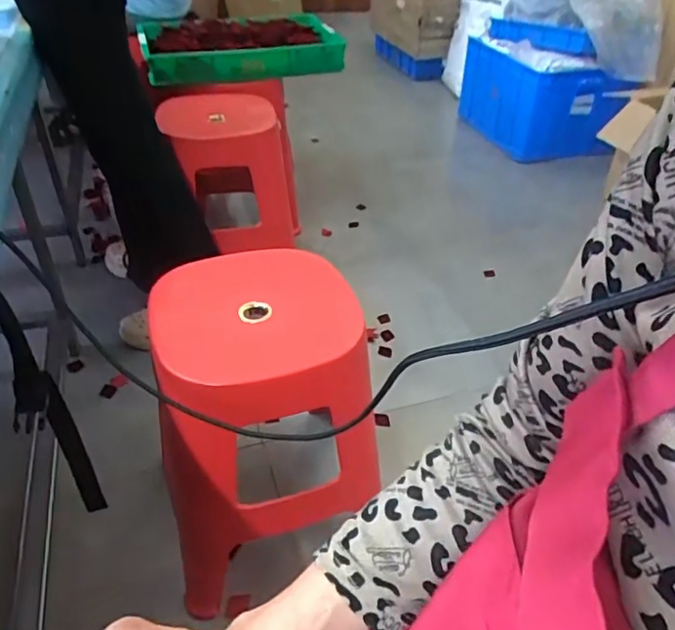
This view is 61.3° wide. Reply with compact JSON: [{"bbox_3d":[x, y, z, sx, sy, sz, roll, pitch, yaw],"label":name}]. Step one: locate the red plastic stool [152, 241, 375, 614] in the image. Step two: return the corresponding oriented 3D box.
[{"bbox_3d":[-0.137,0.170,0.916,0.287,0.466,0.304,-11,41,-17],"label":"red plastic stool"}]

